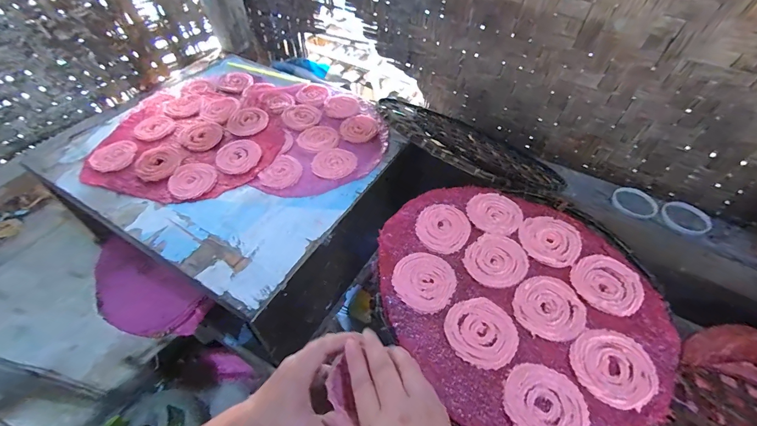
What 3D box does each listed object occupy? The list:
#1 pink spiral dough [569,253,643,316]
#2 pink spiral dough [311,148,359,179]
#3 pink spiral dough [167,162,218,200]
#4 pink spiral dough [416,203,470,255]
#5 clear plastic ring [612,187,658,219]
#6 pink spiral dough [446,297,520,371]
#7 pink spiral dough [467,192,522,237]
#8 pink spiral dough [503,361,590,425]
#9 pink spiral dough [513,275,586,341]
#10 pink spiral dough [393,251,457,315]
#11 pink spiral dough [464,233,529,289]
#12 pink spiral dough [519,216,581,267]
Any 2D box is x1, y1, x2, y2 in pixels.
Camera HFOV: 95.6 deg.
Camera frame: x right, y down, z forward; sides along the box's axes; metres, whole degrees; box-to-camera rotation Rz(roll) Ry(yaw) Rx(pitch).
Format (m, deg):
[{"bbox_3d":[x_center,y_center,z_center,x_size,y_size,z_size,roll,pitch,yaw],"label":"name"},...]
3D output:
[{"bbox_3d":[0.296,0.090,0.443,0.078,0.007,0.080,0,51,0],"label":"pink spiral dough"},{"bbox_3d":[-0.084,-0.098,0.663,0.081,0.004,0.087,0,51,0],"label":"pink spiral dough"},{"bbox_3d":[-0.336,-0.058,0.618,0.081,0.015,0.080,0,51,0],"label":"pink spiral dough"},{"bbox_3d":[0.095,0.021,0.507,0.074,0.013,0.082,18,53,14],"label":"pink spiral dough"},{"bbox_3d":[0.575,-0.023,0.771,0.086,0.011,0.086,0,51,0],"label":"clear plastic ring"},{"bbox_3d":[0.123,0.141,0.410,0.080,0.004,0.081,0,51,0],"label":"pink spiral dough"},{"bbox_3d":[0.176,0.000,0.525,0.077,0.006,0.077,0,51,0],"label":"pink spiral dough"},{"bbox_3d":[0.174,0.201,0.359,0.080,0.005,0.078,0,51,0],"label":"pink spiral dough"},{"bbox_3d":[0.214,0.116,0.428,0.079,0.005,0.084,0,51,0],"label":"pink spiral dough"},{"bbox_3d":[0.061,0.088,0.454,0.078,0.008,0.082,0,51,0],"label":"pink spiral dough"},{"bbox_3d":[0.163,0.065,0.473,0.082,0.005,0.076,-33,58,-24],"label":"pink spiral dough"},{"bbox_3d":[0.245,0.037,0.491,0.077,0.007,0.079,13,52,11],"label":"pink spiral dough"}]

